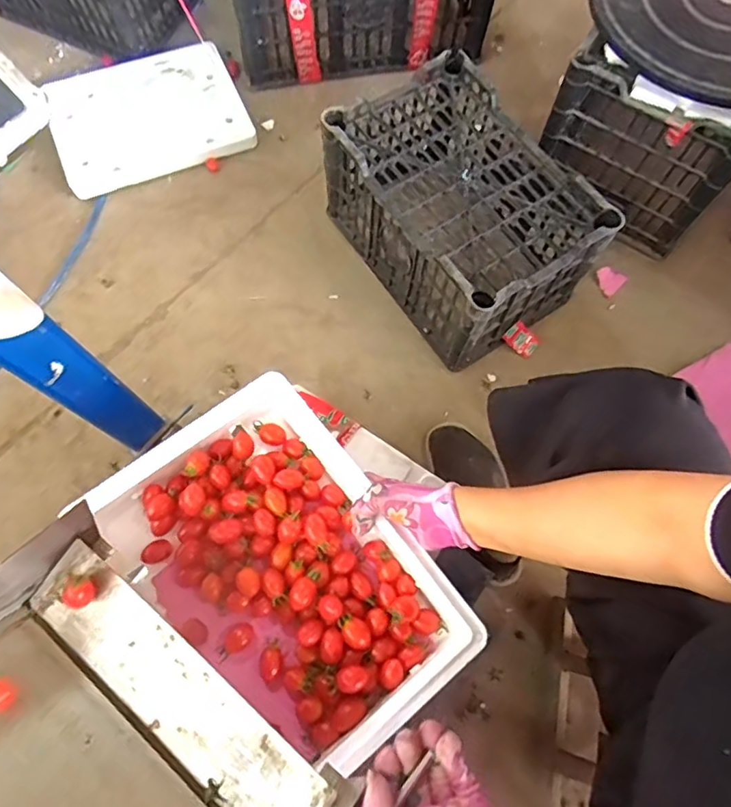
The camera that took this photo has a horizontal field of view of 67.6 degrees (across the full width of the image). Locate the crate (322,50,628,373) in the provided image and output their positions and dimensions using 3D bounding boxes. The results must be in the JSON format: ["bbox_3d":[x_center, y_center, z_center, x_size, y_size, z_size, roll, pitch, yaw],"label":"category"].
[{"bbox_3d":[0.145,-0.299,0.885,0.254,0.214,0.386,-33,75,-11],"label":"crate"}]

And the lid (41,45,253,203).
[{"bbox_3d":[-0.411,-0.547,1.038,0.348,0.035,0.266,-21,73,-8],"label":"lid"}]

